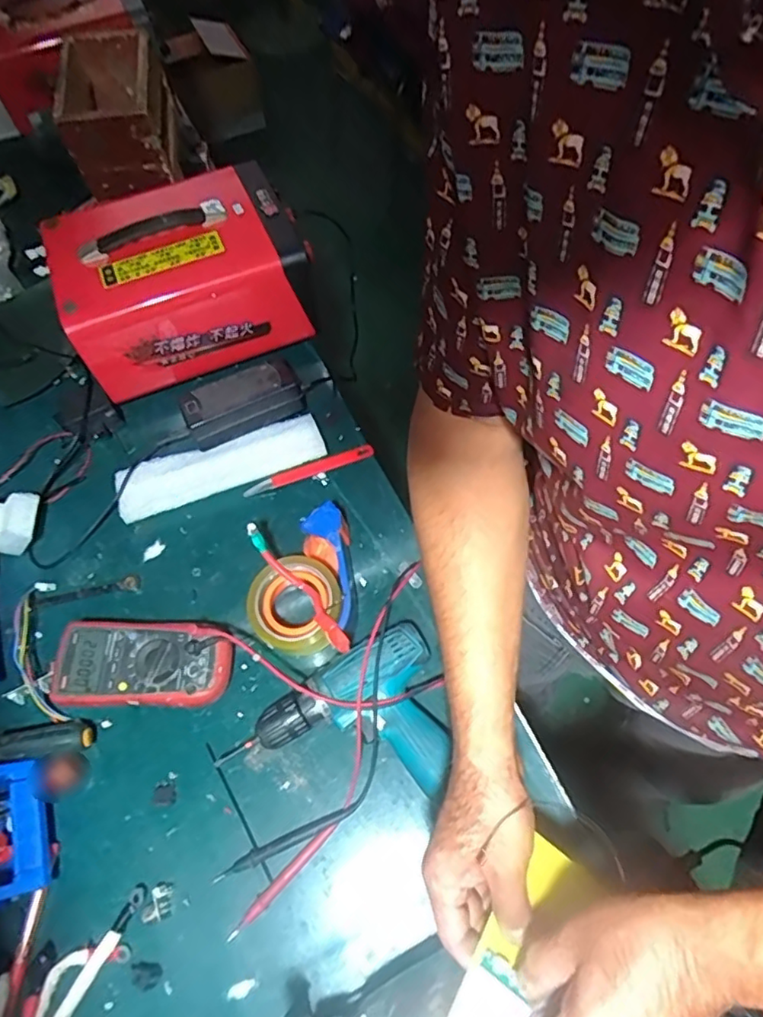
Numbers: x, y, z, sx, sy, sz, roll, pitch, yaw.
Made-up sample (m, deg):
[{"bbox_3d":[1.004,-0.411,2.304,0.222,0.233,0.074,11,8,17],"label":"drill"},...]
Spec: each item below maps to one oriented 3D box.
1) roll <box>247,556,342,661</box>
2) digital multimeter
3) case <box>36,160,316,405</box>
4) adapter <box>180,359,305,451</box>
[{"bbox_3d":[-0.090,0.104,0.635,0.099,0.057,0.096,-1,62,2],"label":"roll"},{"bbox_3d":[-0.246,0.167,0.615,0.180,0.048,0.089,4,63,5],"label":"digital multimeter"},{"bbox_3d":[-0.261,-0.306,0.791,0.313,0.163,0.207,-26,64,-11],"label":"case"},{"bbox_3d":[-0.182,-0.140,0.758,0.150,0.046,0.086,-29,65,-12],"label":"adapter"}]

